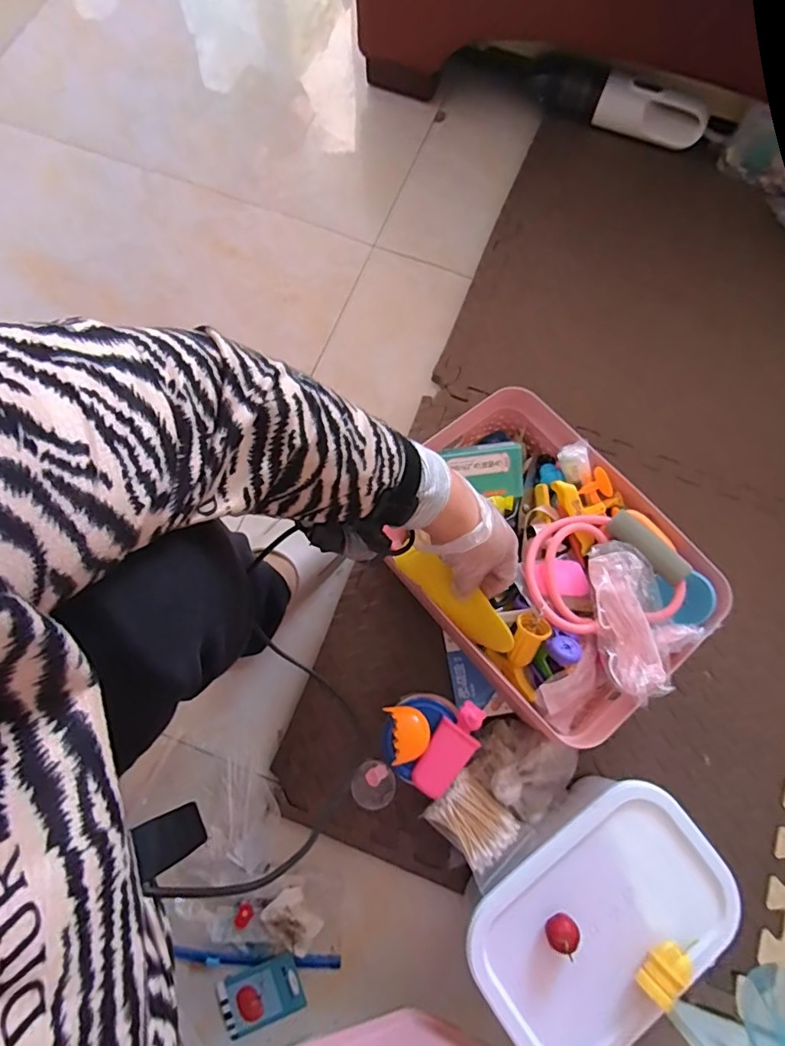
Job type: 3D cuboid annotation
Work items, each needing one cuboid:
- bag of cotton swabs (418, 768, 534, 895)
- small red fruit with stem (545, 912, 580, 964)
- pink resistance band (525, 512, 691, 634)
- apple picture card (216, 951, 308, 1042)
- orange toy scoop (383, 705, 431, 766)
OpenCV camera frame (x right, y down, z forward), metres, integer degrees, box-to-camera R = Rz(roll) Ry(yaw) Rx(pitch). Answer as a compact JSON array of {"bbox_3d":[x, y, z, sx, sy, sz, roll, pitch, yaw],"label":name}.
[{"bbox_3d":[0.087,0.313,0.540,0.072,0.026,0.087,-41,79,-10],"label":"bag of cotton swabs"},{"bbox_3d":[0.160,0.383,0.485,0.028,0.022,0.029,0,75,0],"label":"small red fruit with stem"},{"bbox_3d":[0.225,0.050,0.570,0.161,0.026,0.127,-8,76,-2],"label":"pink resistance band"},{"bbox_3d":[-0.150,0.537,0.595,0.088,0.009,0.058,-19,69,-8],"label":"apple picture card"},{"bbox_3d":[0.017,0.211,0.525,0.040,0.014,0.053,-8,76,-2],"label":"orange toy scoop"}]

